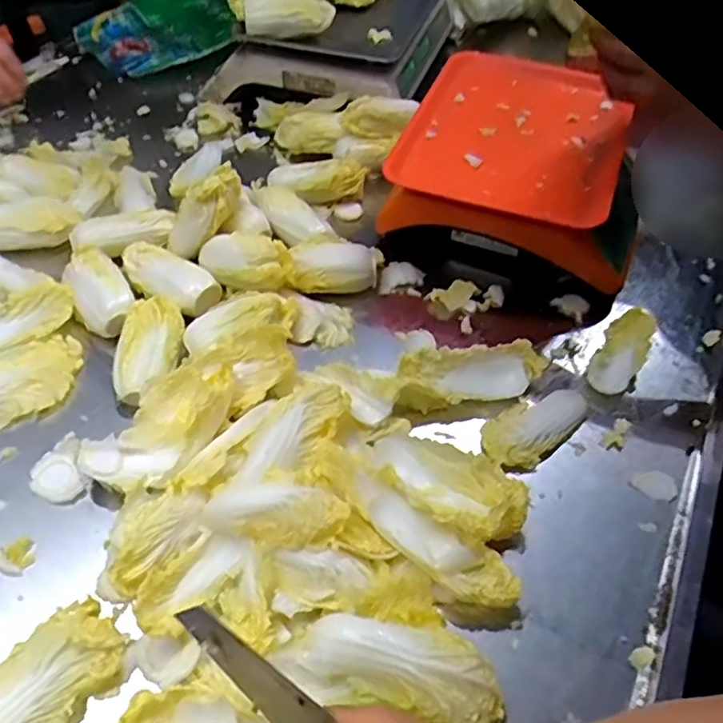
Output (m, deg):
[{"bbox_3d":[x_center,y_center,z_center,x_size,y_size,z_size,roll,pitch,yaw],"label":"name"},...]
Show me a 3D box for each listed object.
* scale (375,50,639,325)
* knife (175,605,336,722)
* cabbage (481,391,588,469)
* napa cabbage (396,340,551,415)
[{"bbox_3d":[0.190,-0.213,0.750,0.274,0.138,0.289,21,54,15],"label":"scale"},{"bbox_3d":[-0.026,0.209,0.355,0.196,0.015,0.022,41,61,6],"label":"knife"},{"bbox_3d":[0.166,0.058,0.592,0.119,0.021,0.051,-31,59,-23],"label":"cabbage"},{"bbox_3d":[0.106,0.013,0.617,0.147,0.042,0.048,-7,52,-6],"label":"napa cabbage"}]

